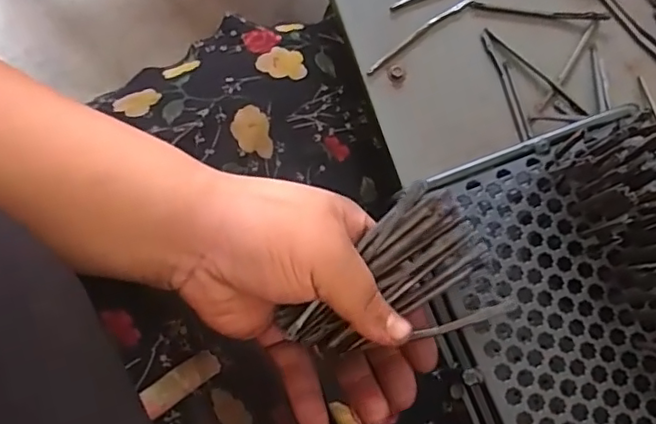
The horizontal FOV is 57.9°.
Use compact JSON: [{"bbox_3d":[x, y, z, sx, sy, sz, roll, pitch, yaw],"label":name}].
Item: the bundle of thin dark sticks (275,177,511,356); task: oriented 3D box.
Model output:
[{"bbox_3d":[0.030,0.040,0.284,0.098,0.034,0.068,-31,77,-7],"label":"bundle of thin dark sticks"}]

